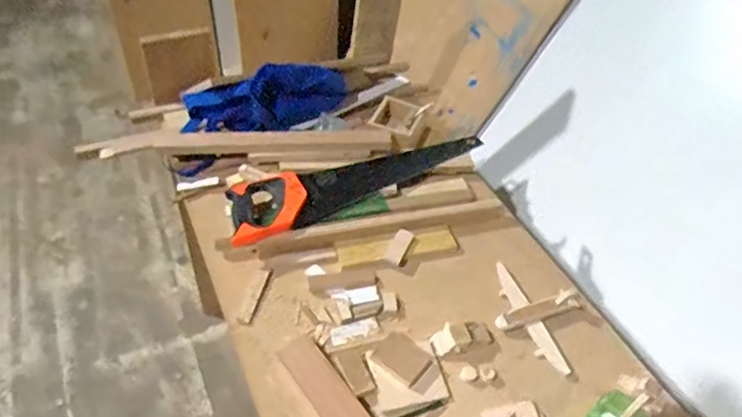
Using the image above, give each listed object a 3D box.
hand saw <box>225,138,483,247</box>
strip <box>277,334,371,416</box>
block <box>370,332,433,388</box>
[{"bbox_3d":[-0.012,-0.060,1.002,0.531,0.038,0.125,-19,50,-22],"label":"hand saw"},{"bbox_3d":[-0.057,0.254,0.739,0.054,0.014,0.194,-26,53,-27],"label":"strip"},{"bbox_3d":[0.044,0.214,0.772,0.073,0.011,0.057,31,50,23],"label":"block"}]

